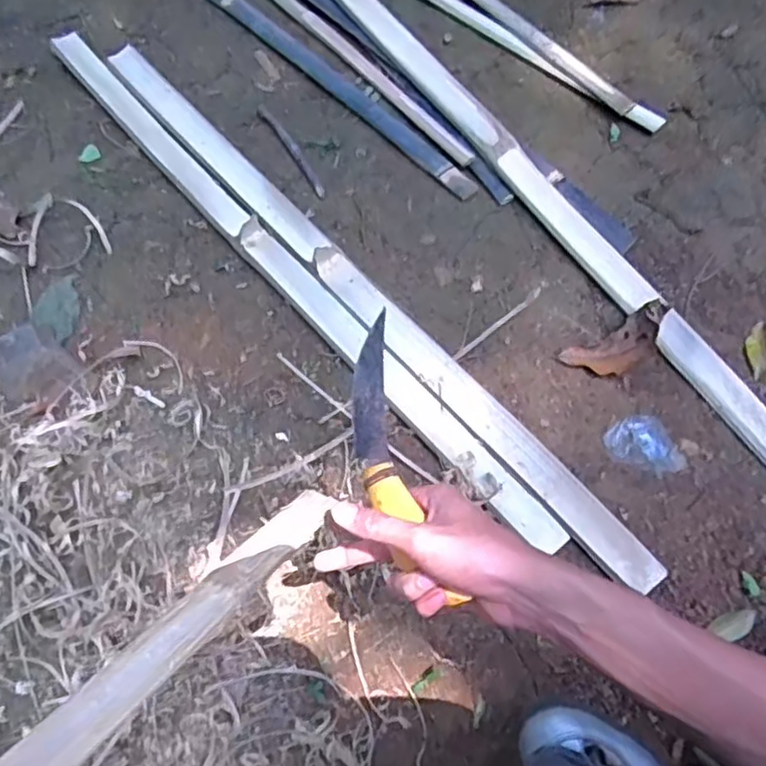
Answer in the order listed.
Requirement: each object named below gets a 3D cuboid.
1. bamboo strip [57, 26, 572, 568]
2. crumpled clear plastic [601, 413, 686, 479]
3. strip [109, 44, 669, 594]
[{"bbox_3d":[-0.122,-0.146,0.768,0.047,0.013,0.871,-40,74,-11],"label":"bamboo strip"},{"bbox_3d":[0.279,0.069,0.705,0.066,0.009,0.071,-27,70,-10],"label":"crumpled clear plastic"},{"bbox_3d":[-0.037,-0.111,0.754,0.044,0.014,0.877,-40,75,-14],"label":"strip"}]

